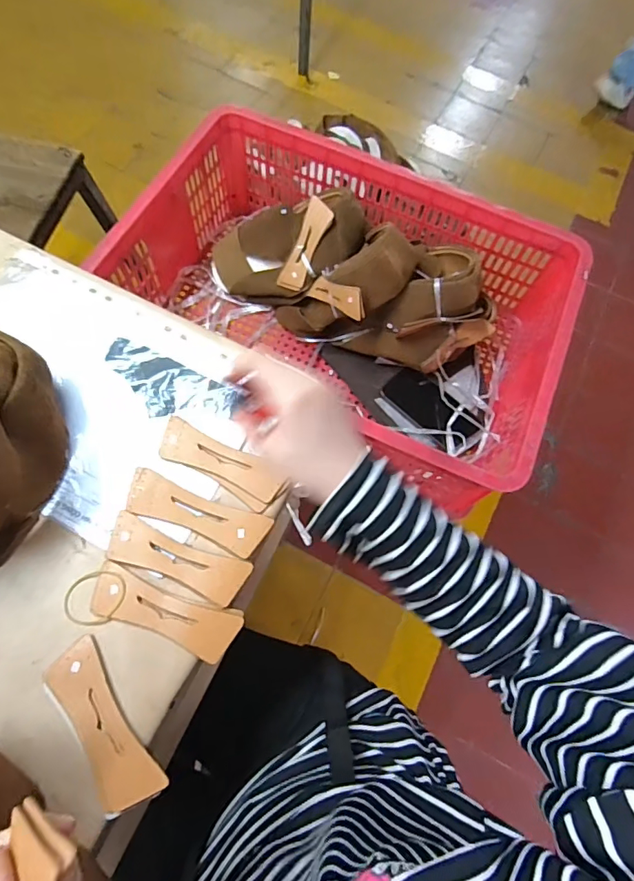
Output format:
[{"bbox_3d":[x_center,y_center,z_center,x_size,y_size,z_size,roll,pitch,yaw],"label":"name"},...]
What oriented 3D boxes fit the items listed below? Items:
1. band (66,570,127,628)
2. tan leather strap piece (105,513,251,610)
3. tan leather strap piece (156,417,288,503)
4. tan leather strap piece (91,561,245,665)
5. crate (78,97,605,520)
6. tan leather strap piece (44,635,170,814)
[{"bbox_3d":[-0.190,0.135,0.411,0.051,0.006,0.044,-4,70,-7],"label":"band"},{"bbox_3d":[-0.124,0.105,0.425,0.126,0.004,0.040,21,70,3],"label":"tan leather strap piece"},{"bbox_3d":[-0.091,0.020,0.455,0.128,0.006,0.040,25,78,9],"label":"tan leather strap piece"},{"bbox_3d":[-0.132,0.149,0.413,0.127,0.007,0.043,20,70,2],"label":"tan leather strap piece"},{"bbox_3d":[0.034,-0.194,0.719,0.595,0.192,0.403,24,69,4],"label":"crate"},{"bbox_3d":[-0.171,0.226,0.380,0.044,0.006,0.129,-34,76,-16],"label":"tan leather strap piece"}]

